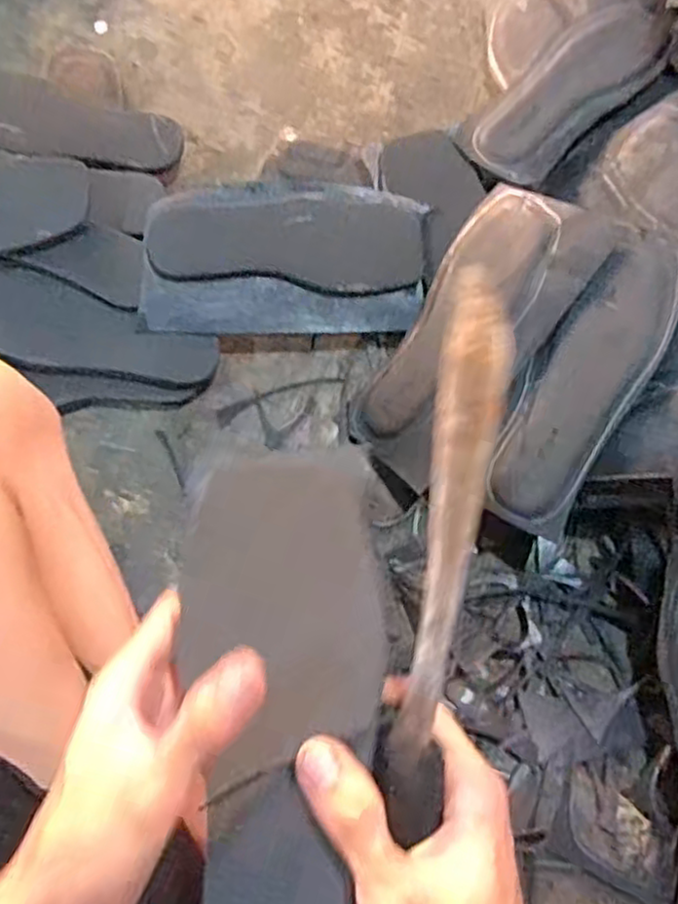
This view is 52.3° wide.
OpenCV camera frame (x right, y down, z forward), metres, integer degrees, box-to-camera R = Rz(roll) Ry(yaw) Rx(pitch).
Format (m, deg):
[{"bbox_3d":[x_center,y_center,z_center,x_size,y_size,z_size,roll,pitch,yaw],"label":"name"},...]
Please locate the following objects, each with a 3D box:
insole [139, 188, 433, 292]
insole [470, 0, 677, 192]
[{"bbox_3d":[-0.048,-0.203,0.659,0.255,0.011,0.088,3,102,-4],"label":"insole"},{"bbox_3d":[0.236,-0.370,0.700,0.095,0.027,0.262,44,82,10],"label":"insole"}]

